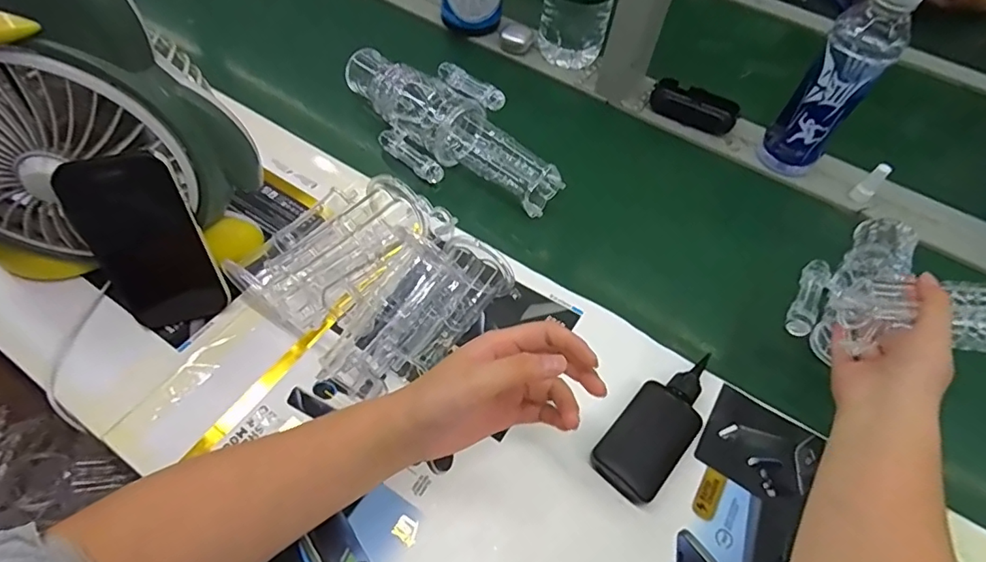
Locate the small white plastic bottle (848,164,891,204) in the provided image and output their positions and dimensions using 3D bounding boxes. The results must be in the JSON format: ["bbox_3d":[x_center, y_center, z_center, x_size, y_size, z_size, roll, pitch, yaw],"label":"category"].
[{"bbox_3d":[0.441,-0.113,0.605,0.015,0.049,0.021,-32,64,-23],"label":"small white plastic bottle"}]

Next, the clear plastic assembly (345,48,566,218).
[{"bbox_3d":[-0.053,-0.181,0.596,0.293,0.062,0.119,38,61,19],"label":"clear plastic assembly"}]

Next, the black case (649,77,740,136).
[{"bbox_3d":[0.264,-0.230,0.680,0.108,0.031,0.043,28,59,14],"label":"black case"}]

